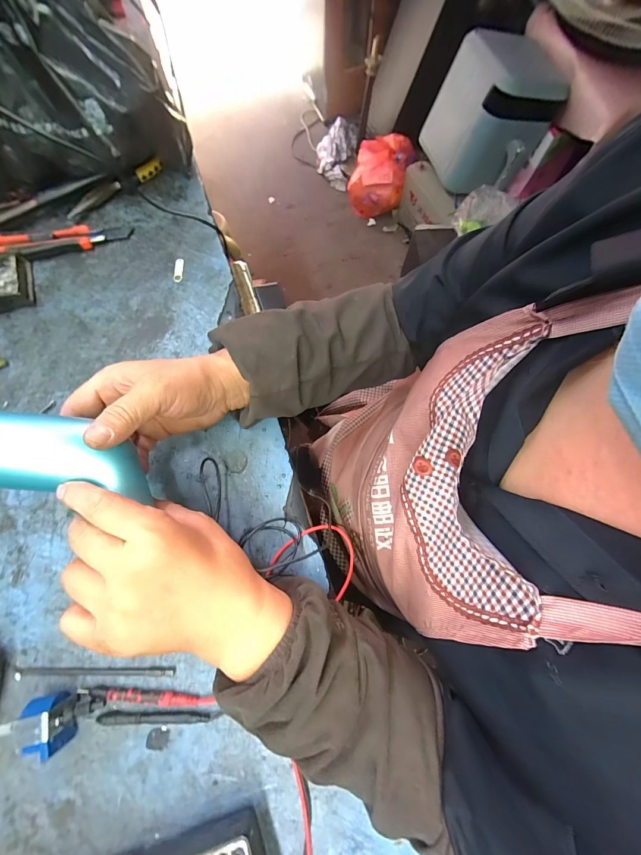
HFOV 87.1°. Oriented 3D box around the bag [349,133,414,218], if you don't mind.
[{"bbox_3d":[0.238,-1.014,1.349,0.228,0.177,0.208,20,76,6],"label":"bag"}]

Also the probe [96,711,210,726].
[{"bbox_3d":[-0.151,0.264,0.306,0.099,0.008,0.011,-1,75,-1],"label":"probe"}]

